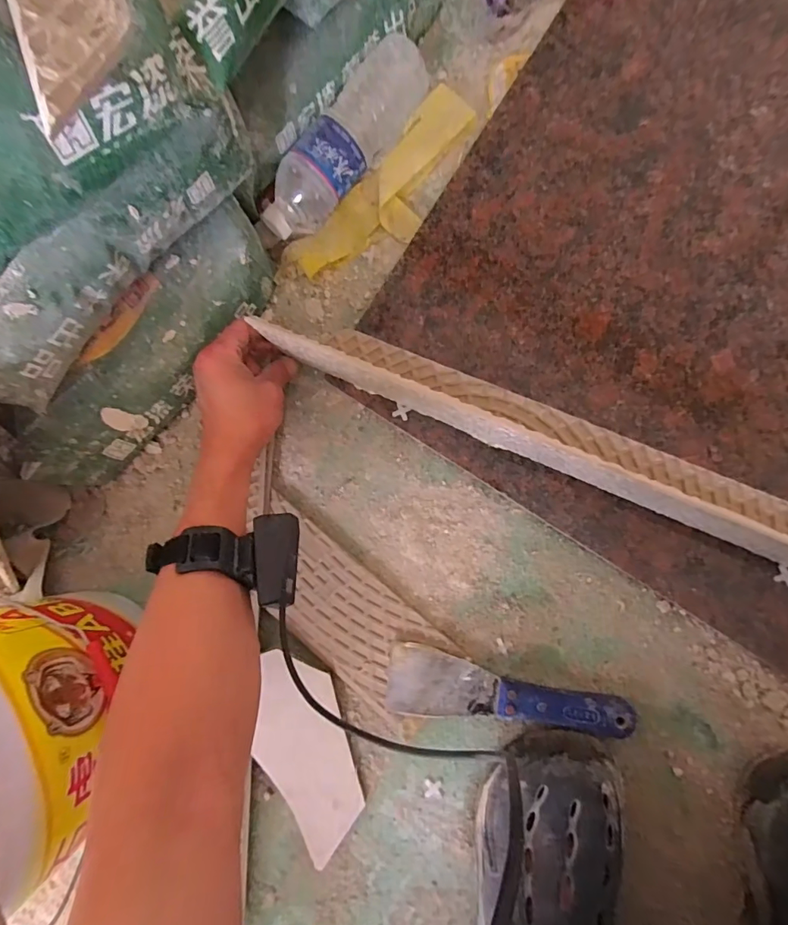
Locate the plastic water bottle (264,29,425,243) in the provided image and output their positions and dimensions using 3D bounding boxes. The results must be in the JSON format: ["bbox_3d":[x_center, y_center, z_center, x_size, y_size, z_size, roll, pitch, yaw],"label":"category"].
[{"bbox_3d":[-0.050,-0.322,0.469,0.063,0.055,0.221,40,92,10],"label":"plastic water bottle"}]

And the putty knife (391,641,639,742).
[{"bbox_3d":[0.103,0.209,0.427,0.215,0.020,0.064,1,86,9],"label":"putty knife"}]

